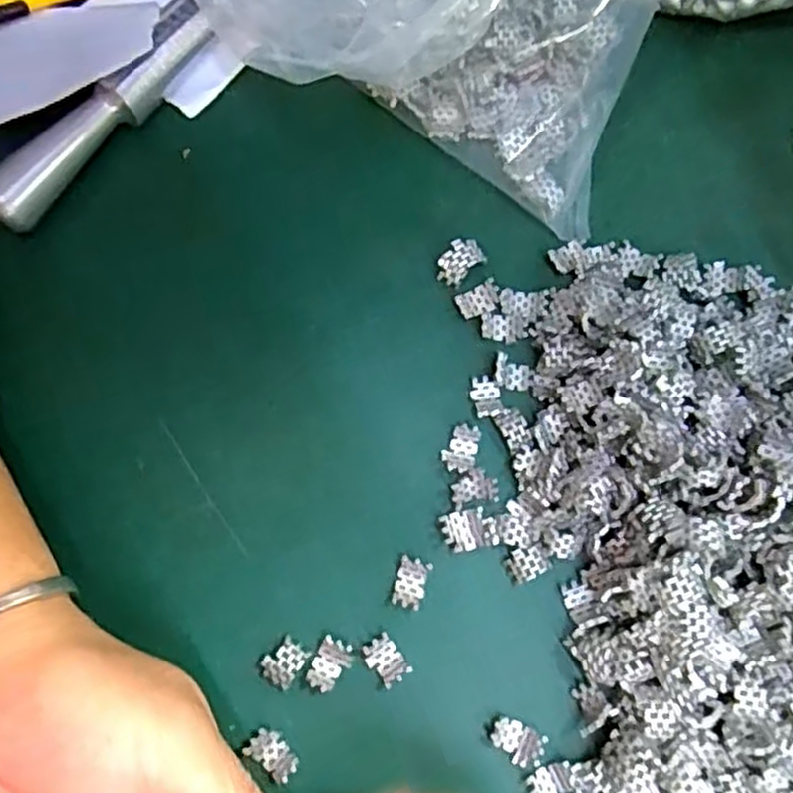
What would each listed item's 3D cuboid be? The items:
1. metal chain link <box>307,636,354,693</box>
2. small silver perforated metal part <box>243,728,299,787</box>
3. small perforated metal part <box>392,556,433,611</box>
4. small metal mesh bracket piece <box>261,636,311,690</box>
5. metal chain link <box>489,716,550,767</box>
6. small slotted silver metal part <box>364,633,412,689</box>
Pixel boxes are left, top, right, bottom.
[{"bbox_3d":[-0.023,0.091,0.252,0.011,0.005,0.017,30,80,4],"label":"metal chain link"},{"bbox_3d":[-0.040,0.118,0.245,0.017,0.007,0.010,38,81,6],"label":"small silver perforated metal part"},{"bbox_3d":[0.005,0.065,0.259,0.011,0.004,0.017,16,79,2],"label":"small perforated metal part"},{"bbox_3d":[-0.038,0.090,0.252,0.012,0.004,0.015,36,81,5],"label":"small metal mesh bracket piece"},{"bbox_3d":[0.040,0.116,0.250,0.019,0.007,0.012,26,80,4],"label":"metal chain link"},{"bbox_3d":[-0.004,0.090,0.254,0.011,0.004,0.016,-34,82,-7],"label":"small slotted silver metal part"}]

